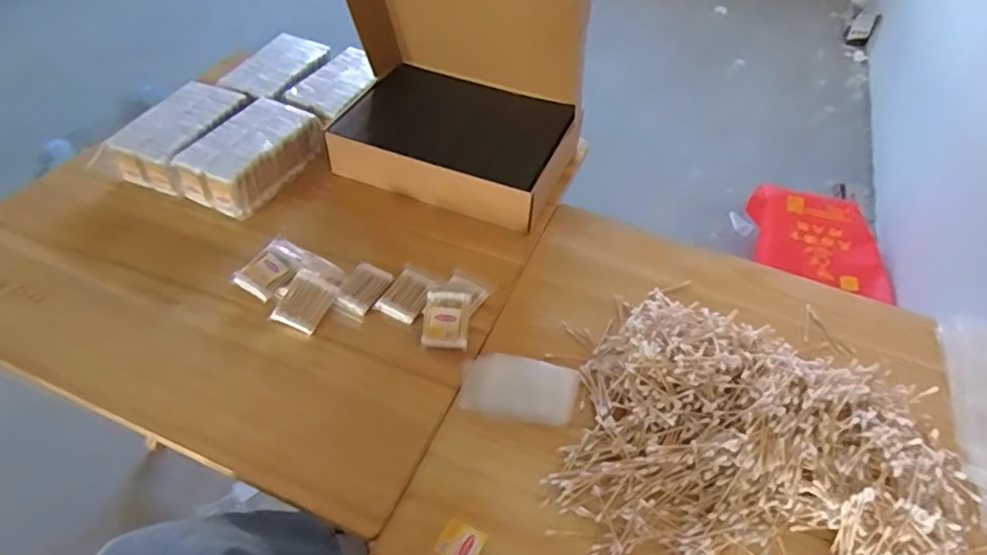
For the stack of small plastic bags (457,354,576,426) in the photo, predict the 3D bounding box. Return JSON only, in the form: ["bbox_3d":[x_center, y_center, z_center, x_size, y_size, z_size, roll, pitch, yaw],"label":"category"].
[{"bbox_3d":[0.032,0.134,0.708,0.136,0.009,0.084,8,51,6],"label":"stack of small plastic bags"}]

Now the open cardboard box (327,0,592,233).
[{"bbox_3d":[-0.041,-0.334,0.913,0.357,0.359,0.371,20,53,14],"label":"open cardboard box"}]

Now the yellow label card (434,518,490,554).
[{"bbox_3d":[-0.032,0.272,0.591,0.043,0.004,0.038,27,57,13],"label":"yellow label card"}]

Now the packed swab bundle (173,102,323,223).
[{"bbox_3d":[-0.387,-0.198,0.925,0.129,0.075,0.210,23,53,17],"label":"packed swab bundle"}]

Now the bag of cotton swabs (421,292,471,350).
[{"bbox_3d":[-0.062,0.053,0.752,0.058,0.017,0.081,3,62,6],"label":"bag of cotton swabs"}]

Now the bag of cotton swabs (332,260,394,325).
[{"bbox_3d":[-0.179,0.017,0.789,0.052,0.014,0.091,22,54,16],"label":"bag of cotton swabs"}]

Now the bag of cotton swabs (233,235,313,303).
[{"bbox_3d":[-0.299,-0.015,0.789,0.070,0.012,0.095,25,55,18],"label":"bag of cotton swabs"}]

